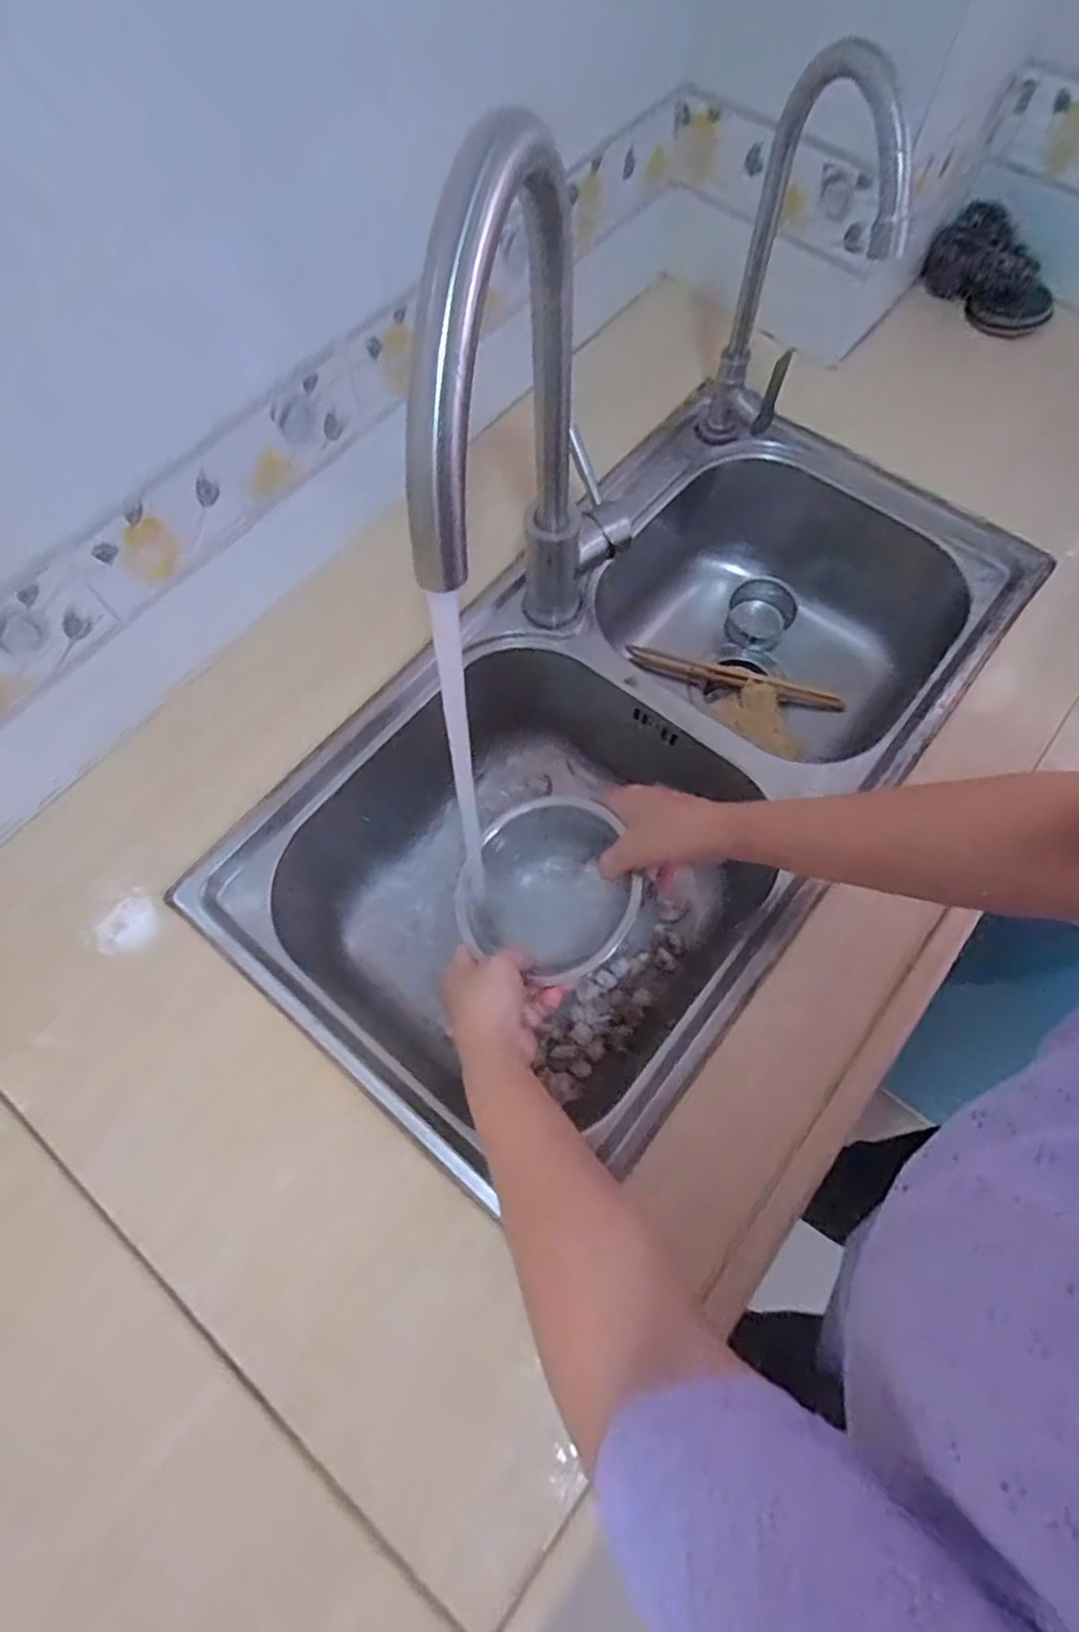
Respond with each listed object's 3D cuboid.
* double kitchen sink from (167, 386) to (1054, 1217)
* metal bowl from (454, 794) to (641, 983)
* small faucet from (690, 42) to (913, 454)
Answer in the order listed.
[{"bbox_3d":[0.077,-0.055,0.666,0.373,0.191,0.697,39,73,15],"label":"double kitchen sink"},{"bbox_3d":[0.007,0.056,0.564,0.134,0.057,0.133,0,68,0],"label":"metal bowl"},{"bbox_3d":[0.191,-0.386,0.551,0.067,0.285,0.147,0,68,0],"label":"small faucet"}]

